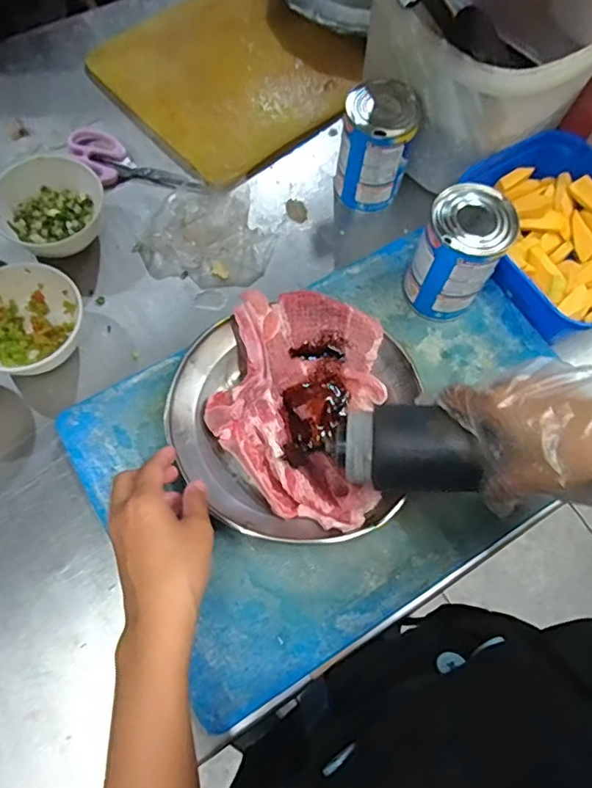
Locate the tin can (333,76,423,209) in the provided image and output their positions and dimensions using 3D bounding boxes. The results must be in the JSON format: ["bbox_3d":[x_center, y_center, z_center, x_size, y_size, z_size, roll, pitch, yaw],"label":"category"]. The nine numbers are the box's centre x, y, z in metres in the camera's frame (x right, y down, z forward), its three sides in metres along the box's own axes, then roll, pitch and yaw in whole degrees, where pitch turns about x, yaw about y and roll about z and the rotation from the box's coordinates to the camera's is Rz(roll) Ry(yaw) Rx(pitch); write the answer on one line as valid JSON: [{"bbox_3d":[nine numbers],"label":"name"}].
[{"bbox_3d":[0.082,-0.257,0.583,0.070,0.120,0.076,1,69,-3],"label":"tin can"}]

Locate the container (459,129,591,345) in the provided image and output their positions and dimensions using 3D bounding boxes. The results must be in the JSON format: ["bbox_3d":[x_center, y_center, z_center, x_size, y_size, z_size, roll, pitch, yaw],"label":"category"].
[{"bbox_3d":[0.266,-0.162,0.567,0.170,0.056,0.204,-25,72,-12],"label":"container"}]

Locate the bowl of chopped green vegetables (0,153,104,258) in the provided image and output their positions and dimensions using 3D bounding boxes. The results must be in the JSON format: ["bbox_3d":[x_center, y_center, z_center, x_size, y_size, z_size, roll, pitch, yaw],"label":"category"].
[{"bbox_3d":[-0.255,-0.197,0.576,0.100,0.044,0.104,1,69,-3],"label":"bowl of chopped green vegetables"}]

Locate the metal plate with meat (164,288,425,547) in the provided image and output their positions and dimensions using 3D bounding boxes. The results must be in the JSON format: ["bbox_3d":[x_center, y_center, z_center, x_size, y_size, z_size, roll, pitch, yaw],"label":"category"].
[{"bbox_3d":[-0.005,0.015,0.489,0.203,0.032,0.213,1,69,-3],"label":"metal plate with meat"}]

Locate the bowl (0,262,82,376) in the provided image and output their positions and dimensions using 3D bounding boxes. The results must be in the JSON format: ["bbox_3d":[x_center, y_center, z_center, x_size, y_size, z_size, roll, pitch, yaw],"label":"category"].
[{"bbox_3d":[-0.263,-0.068,0.530,0.100,0.047,0.104,1,69,-3],"label":"bowl"}]

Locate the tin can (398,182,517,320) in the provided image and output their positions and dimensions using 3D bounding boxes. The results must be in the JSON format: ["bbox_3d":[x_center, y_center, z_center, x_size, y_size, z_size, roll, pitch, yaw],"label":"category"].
[{"bbox_3d":[0.147,-0.127,0.510,0.069,0.123,0.069,1,69,-3],"label":"tin can"}]

